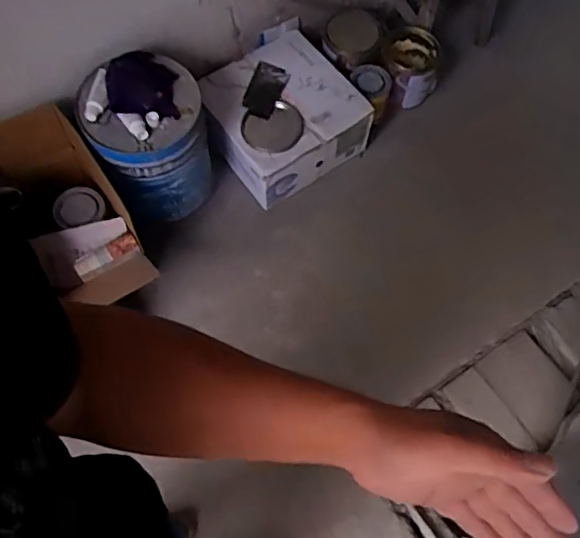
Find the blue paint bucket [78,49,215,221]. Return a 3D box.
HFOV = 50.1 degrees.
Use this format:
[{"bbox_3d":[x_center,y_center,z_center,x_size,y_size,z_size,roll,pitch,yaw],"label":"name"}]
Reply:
[{"bbox_3d":[-0.299,-0.274,1.352,0.238,0.336,0.222,-15,66,-8],"label":"blue paint bucket"}]

